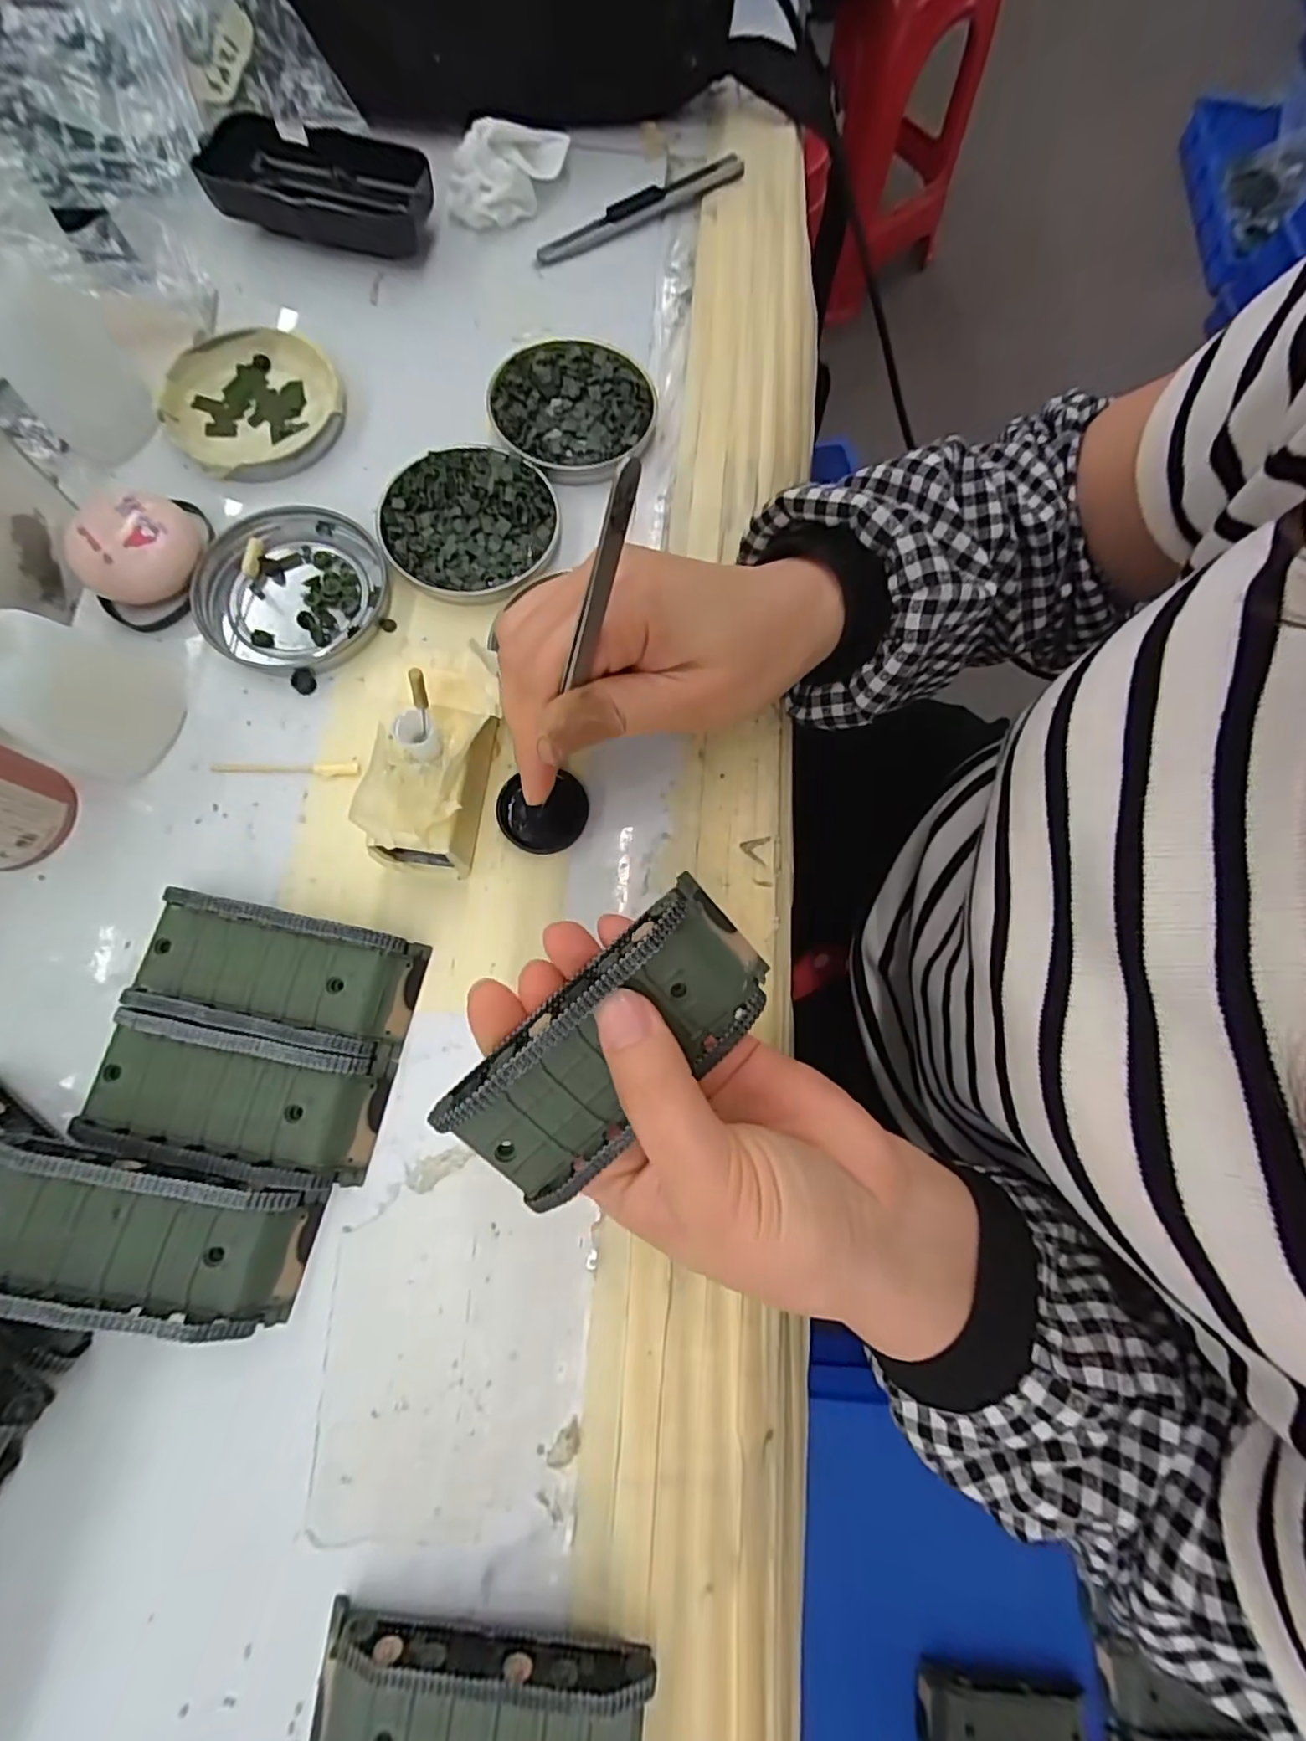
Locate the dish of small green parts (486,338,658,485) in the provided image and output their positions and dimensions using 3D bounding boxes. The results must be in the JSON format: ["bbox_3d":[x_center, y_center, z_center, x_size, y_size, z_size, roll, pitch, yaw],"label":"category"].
[{"bbox_3d":[-0.038,-0.223,0.301,0.077,0.010,0.076,0,75,-2],"label":"dish of small green parts"}]

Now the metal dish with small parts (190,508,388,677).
[{"bbox_3d":[-0.158,-0.123,0.272,0.074,0.008,0.078,0,75,-2],"label":"metal dish with small parts"}]

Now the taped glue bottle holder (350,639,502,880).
[{"bbox_3d":[-0.081,-0.043,0.239,0.043,0.041,0.086,9,75,1],"label":"taped glue bottle holder"}]

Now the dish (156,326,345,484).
[{"bbox_3d":[-0.188,-0.221,0.294,0.077,0.010,0.078,0,75,-2],"label":"dish"}]

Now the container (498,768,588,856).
[{"bbox_3d":[-0.044,-0.023,0.254,0.036,0.006,0.032,-12,76,-5],"label":"container"}]

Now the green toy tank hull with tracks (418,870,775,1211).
[{"bbox_3d":[-0.012,0.048,0.179,0.097,0.020,0.043,-43,109,-3],"label":"green toy tank hull with tracks"}]

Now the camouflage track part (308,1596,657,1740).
[{"bbox_3d":[-0.052,0.250,0.176,0.096,0.021,0.046,6,75,0],"label":"camouflage track part"}]

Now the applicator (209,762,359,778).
[{"bbox_3d":[-0.152,-0.041,0.255,0.059,0.004,0.006,-1,75,-2],"label":"applicator"}]

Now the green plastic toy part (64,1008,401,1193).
[{"bbox_3d":[-0.145,0.079,0.218,0.094,0.019,0.044,11,75,1],"label":"green plastic toy part"}]

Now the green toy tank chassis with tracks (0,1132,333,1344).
[{"bbox_3d":[-0.161,0.116,0.196,0.096,0.017,0.045,17,75,-13],"label":"green toy tank chassis with tracks"}]

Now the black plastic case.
[{"bbox_3d":[-0.172,-0.345,0.318,0.108,0.026,0.052,13,75,2],"label":"black plastic case"}]

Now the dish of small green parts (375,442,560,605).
[{"bbox_3d":[-0.083,-0.158,0.282,0.077,0.008,0.076,0,75,-2],"label":"dish of small green parts"}]

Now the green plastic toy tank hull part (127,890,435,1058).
[{"bbox_3d":[-0.136,0.037,0.228,0.094,0.018,0.042,12,75,2],"label":"green plastic toy tank hull part"}]

